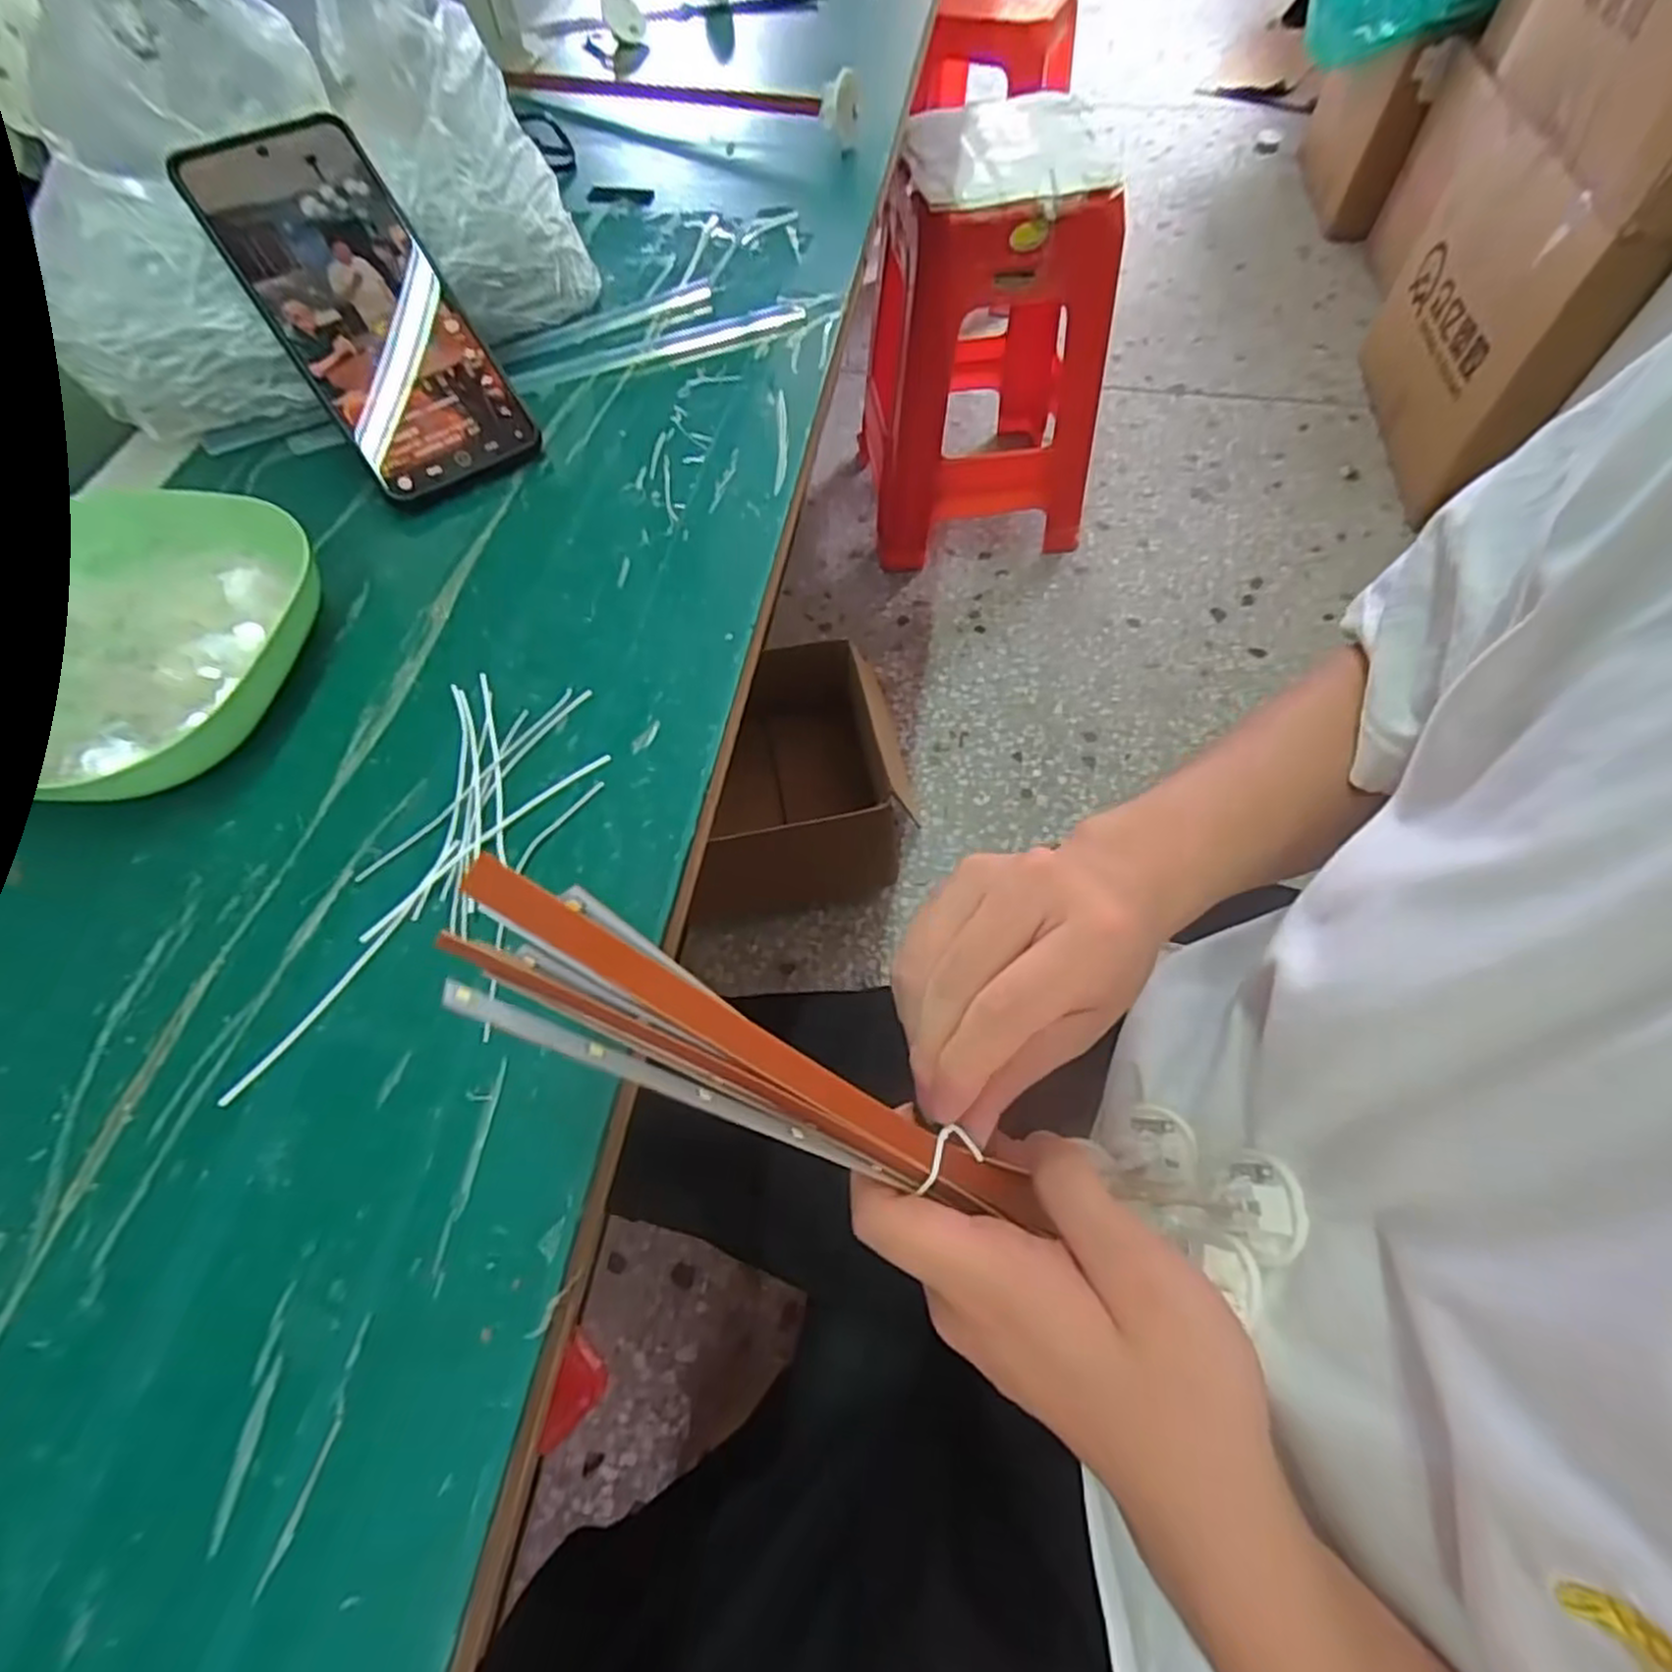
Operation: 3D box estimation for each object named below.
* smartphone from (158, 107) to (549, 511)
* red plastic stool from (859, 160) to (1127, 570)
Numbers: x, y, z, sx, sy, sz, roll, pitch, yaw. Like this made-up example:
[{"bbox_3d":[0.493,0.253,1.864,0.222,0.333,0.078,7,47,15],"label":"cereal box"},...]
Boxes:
[{"bbox_3d":[-0.213,-0.239,0.340,0.076,0.008,0.166,-35,96,-16],"label":"smartphone"},{"bbox_3d":[0.237,-0.776,1.216,0.355,0.500,0.370,-5,62,-1],"label":"red plastic stool"}]

